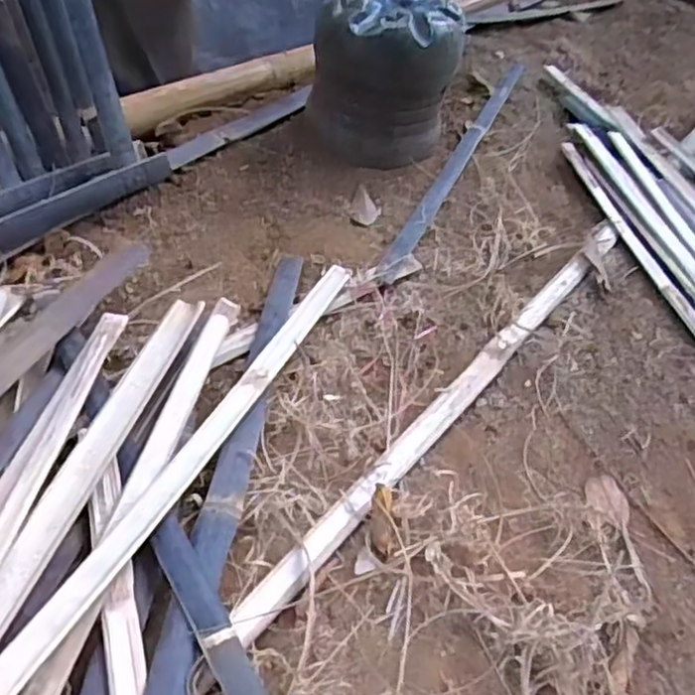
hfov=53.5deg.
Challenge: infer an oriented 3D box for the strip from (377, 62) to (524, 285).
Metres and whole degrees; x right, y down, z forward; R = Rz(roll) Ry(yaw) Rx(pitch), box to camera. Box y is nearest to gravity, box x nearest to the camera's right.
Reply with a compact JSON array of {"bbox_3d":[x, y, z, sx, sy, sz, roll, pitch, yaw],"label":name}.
[{"bbox_3d":[0.220,-0.369,1.276,0.032,0.018,0.850,24,47,10],"label":"strip"}]

